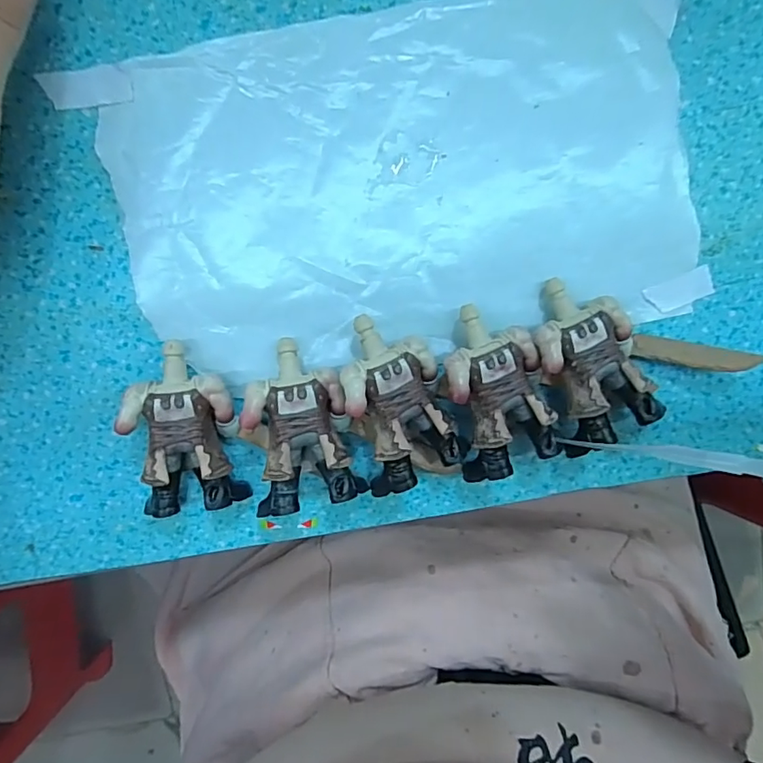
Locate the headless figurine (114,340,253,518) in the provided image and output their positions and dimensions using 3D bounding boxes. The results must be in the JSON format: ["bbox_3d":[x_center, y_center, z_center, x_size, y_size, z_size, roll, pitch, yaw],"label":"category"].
[{"bbox_3d":[-0.069,0.017,0.182,0.034,0.019,0.058,-6,99,-1],"label":"headless figurine"}]

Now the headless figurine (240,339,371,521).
[{"bbox_3d":[-0.028,0.015,0.181,0.034,0.024,0.055,-11,100,0],"label":"headless figurine"}]

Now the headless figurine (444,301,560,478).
[{"bbox_3d":[0.041,0.003,0.184,0.033,0.022,0.059,-13,100,0],"label":"headless figurine"}]

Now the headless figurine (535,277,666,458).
[{"bbox_3d":[0.073,-0.008,0.184,0.034,0.022,0.058,-20,100,1],"label":"headless figurine"}]

